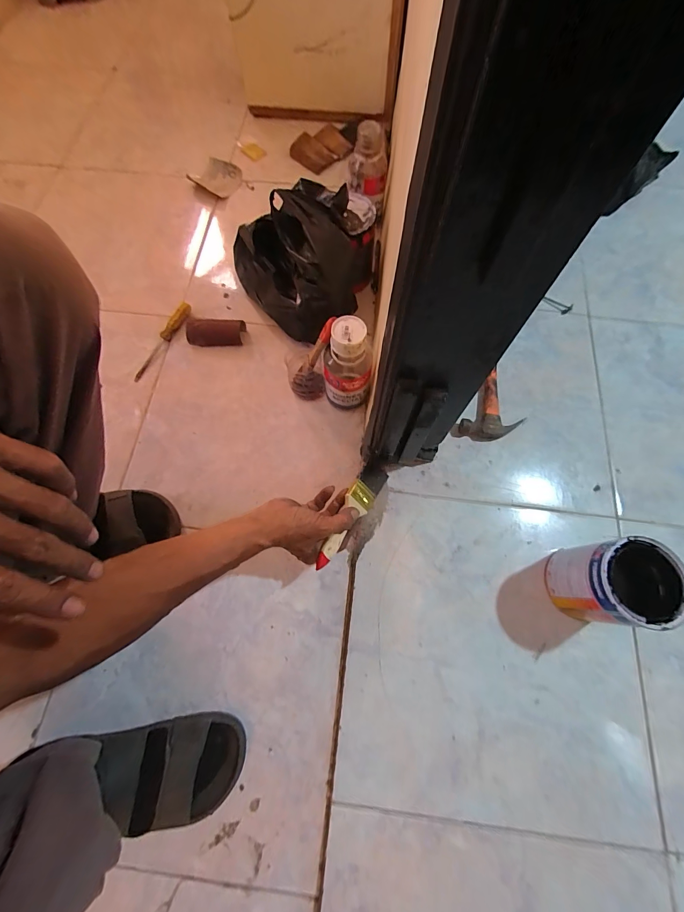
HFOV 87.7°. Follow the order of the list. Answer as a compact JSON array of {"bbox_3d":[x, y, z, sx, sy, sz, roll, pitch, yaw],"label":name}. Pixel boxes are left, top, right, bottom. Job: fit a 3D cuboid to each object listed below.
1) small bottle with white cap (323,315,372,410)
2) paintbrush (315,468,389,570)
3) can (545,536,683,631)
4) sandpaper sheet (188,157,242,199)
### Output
[{"bbox_3d":[0.008,-0.131,0.558,0.071,0.175,0.063,4,70,2],"label":"small bottle with white cap"},{"bbox_3d":[0.014,0.080,0.500,0.172,0.010,0.045,-53,122,-28],"label":"paintbrush"},{"bbox_3d":[0.340,0.164,0.461,0.097,0.130,0.094,0,70,1],"label":"can"},{"bbox_3d":[-0.282,-0.622,0.804,0.100,0.024,0.090,30,73,11],"label":"sandpaper sheet"}]

